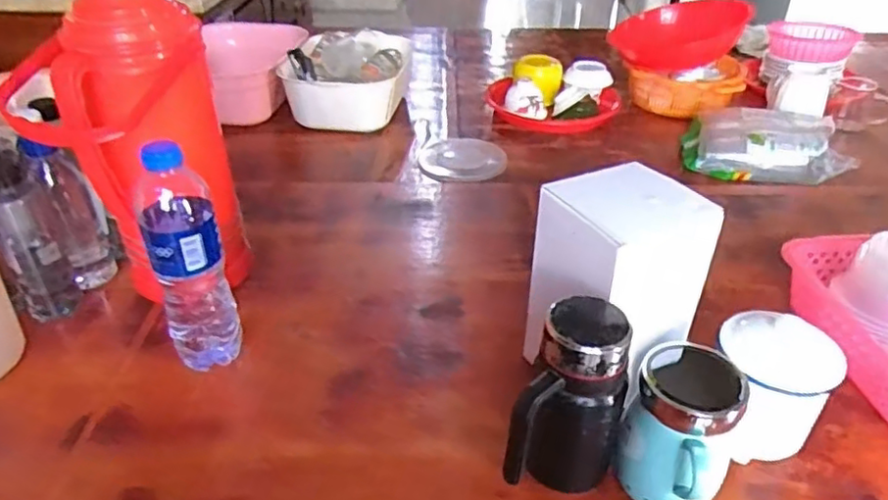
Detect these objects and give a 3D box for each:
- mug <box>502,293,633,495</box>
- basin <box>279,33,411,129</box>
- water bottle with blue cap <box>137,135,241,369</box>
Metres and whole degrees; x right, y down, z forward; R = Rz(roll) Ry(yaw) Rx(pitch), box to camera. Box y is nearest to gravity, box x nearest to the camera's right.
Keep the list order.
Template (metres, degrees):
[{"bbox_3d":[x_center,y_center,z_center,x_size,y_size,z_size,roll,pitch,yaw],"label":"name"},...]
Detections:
[{"bbox_3d":[0.099,0.127,0.494,0.071,0.159,0.105,17,37,25],"label":"mug"},{"bbox_3d":[-0.179,-0.336,1.236,0.233,0.135,0.233,0,35,0],"label":"basin"},{"bbox_3d":[-0.239,0.017,0.600,0.066,0.232,0.055,-15,36,-20],"label":"water bottle with blue cap"}]

